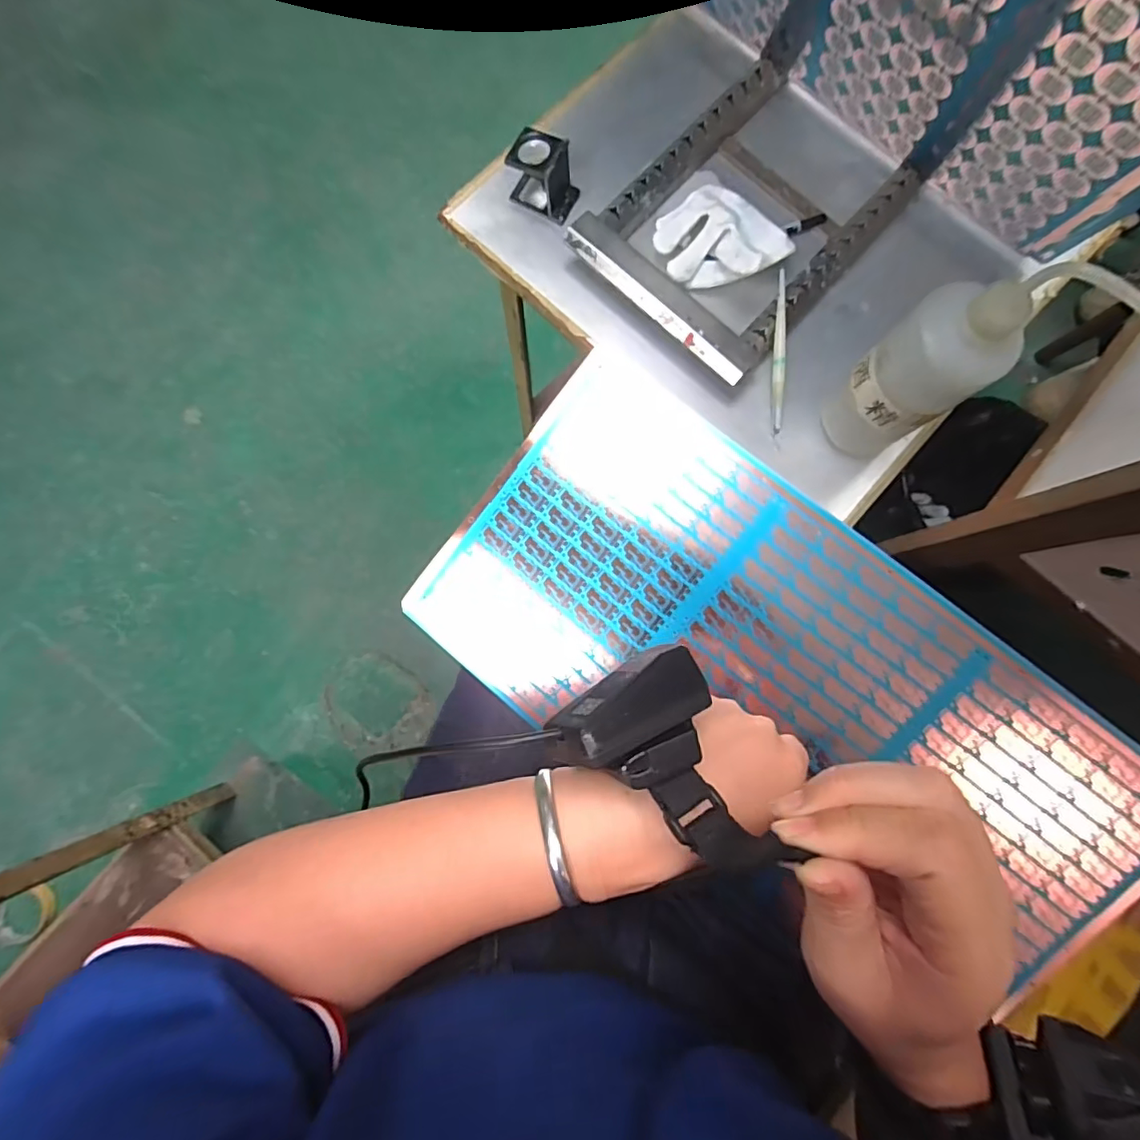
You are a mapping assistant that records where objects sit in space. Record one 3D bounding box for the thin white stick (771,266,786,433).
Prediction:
[{"bbox_3d":[0.182,-0.188,0.476,0.009,0.010,0.134,-1,97,-3],"label":"thin white stick"}]

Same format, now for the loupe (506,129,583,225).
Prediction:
[{"bbox_3d":[-0.023,-0.354,0.491,0.059,0.050,0.041,23,82,2],"label":"loupe"}]

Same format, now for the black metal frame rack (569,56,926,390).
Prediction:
[{"bbox_3d":[0.157,-0.317,0.501,0.190,0.034,0.268,43,83,4],"label":"black metal frame rack"}]

